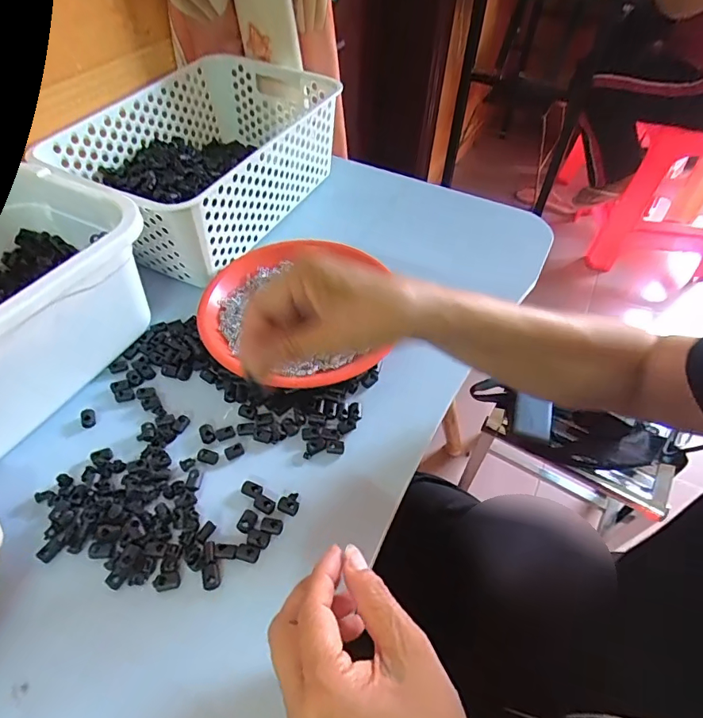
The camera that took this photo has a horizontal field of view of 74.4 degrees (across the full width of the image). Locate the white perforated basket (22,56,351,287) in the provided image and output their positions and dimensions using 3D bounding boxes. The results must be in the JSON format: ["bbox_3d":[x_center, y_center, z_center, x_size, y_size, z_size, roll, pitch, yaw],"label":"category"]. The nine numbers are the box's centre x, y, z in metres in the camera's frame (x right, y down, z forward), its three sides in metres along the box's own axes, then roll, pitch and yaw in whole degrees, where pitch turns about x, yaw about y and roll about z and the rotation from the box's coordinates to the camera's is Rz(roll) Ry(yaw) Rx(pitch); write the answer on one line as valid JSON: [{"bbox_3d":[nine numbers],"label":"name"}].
[{"bbox_3d":[-0.169,-0.240,0.548,0.203,0.103,0.300,24,54,16],"label":"white perforated basket"}]

